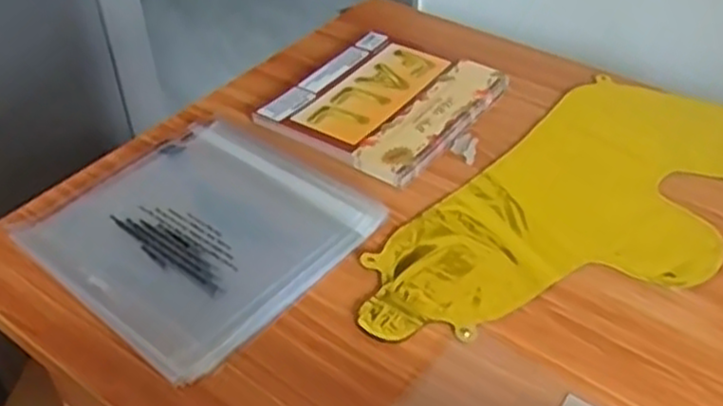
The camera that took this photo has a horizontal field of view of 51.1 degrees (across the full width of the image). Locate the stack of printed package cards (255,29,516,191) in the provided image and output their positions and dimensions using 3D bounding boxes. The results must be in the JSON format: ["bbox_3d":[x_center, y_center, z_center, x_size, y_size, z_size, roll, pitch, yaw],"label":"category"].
[{"bbox_3d":[0.023,-0.097,0.715,0.167,0.015,0.190,26,47,29],"label":"stack of printed package cards"}]

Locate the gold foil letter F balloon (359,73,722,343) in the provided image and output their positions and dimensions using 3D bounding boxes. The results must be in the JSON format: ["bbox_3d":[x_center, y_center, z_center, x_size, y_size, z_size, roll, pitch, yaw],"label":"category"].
[{"bbox_3d":[0.183,0.000,0.603,0.408,0.010,0.194,-32,49,-31],"label":"gold foil letter F balloon"}]

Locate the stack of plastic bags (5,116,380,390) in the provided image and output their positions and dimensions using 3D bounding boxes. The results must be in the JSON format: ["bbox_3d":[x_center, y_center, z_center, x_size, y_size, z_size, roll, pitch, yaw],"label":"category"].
[{"bbox_3d":[-0.125,0.019,0.588,0.210,0.010,0.207,27,48,30],"label":"stack of plastic bags"}]

